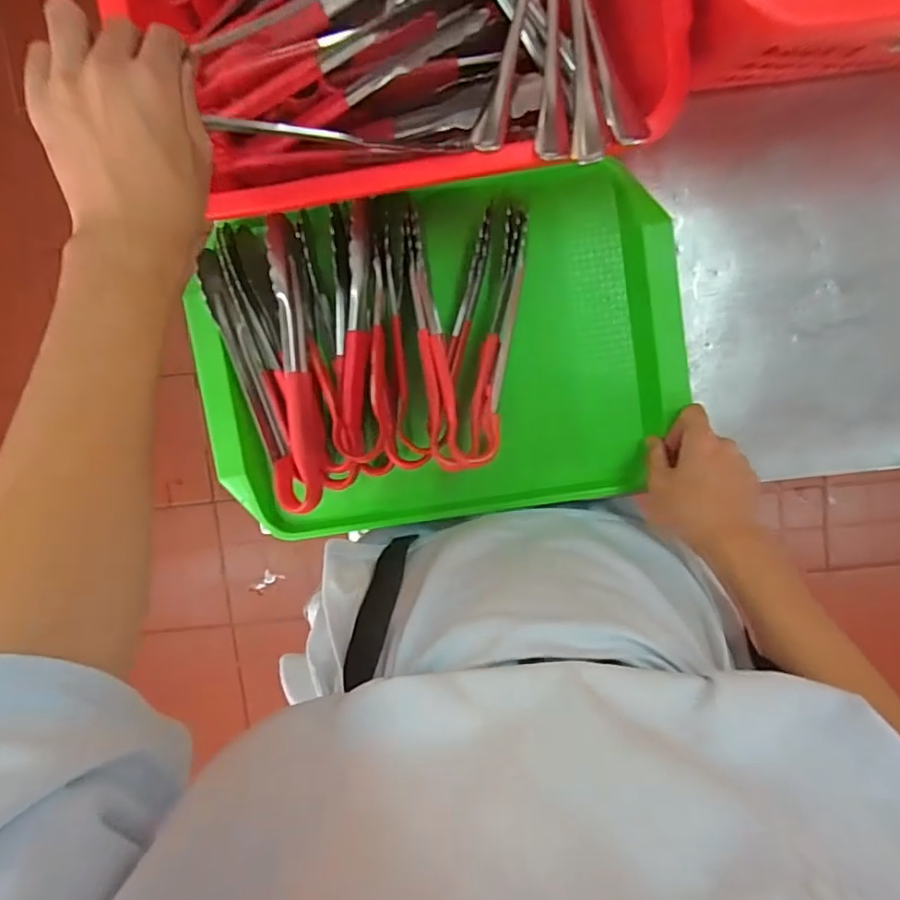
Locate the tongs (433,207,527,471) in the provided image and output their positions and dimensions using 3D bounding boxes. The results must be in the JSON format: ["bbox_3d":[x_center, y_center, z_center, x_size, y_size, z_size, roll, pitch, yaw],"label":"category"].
[{"bbox_3d":[0.027,-0.093,0.481,0.049,0.027,0.220,8,79,0],"label":"tongs"}]

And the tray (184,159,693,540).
[{"bbox_3d":[-0.008,-0.078,0.522,0.416,0.043,0.287,-9,96,2],"label":"tray"}]

